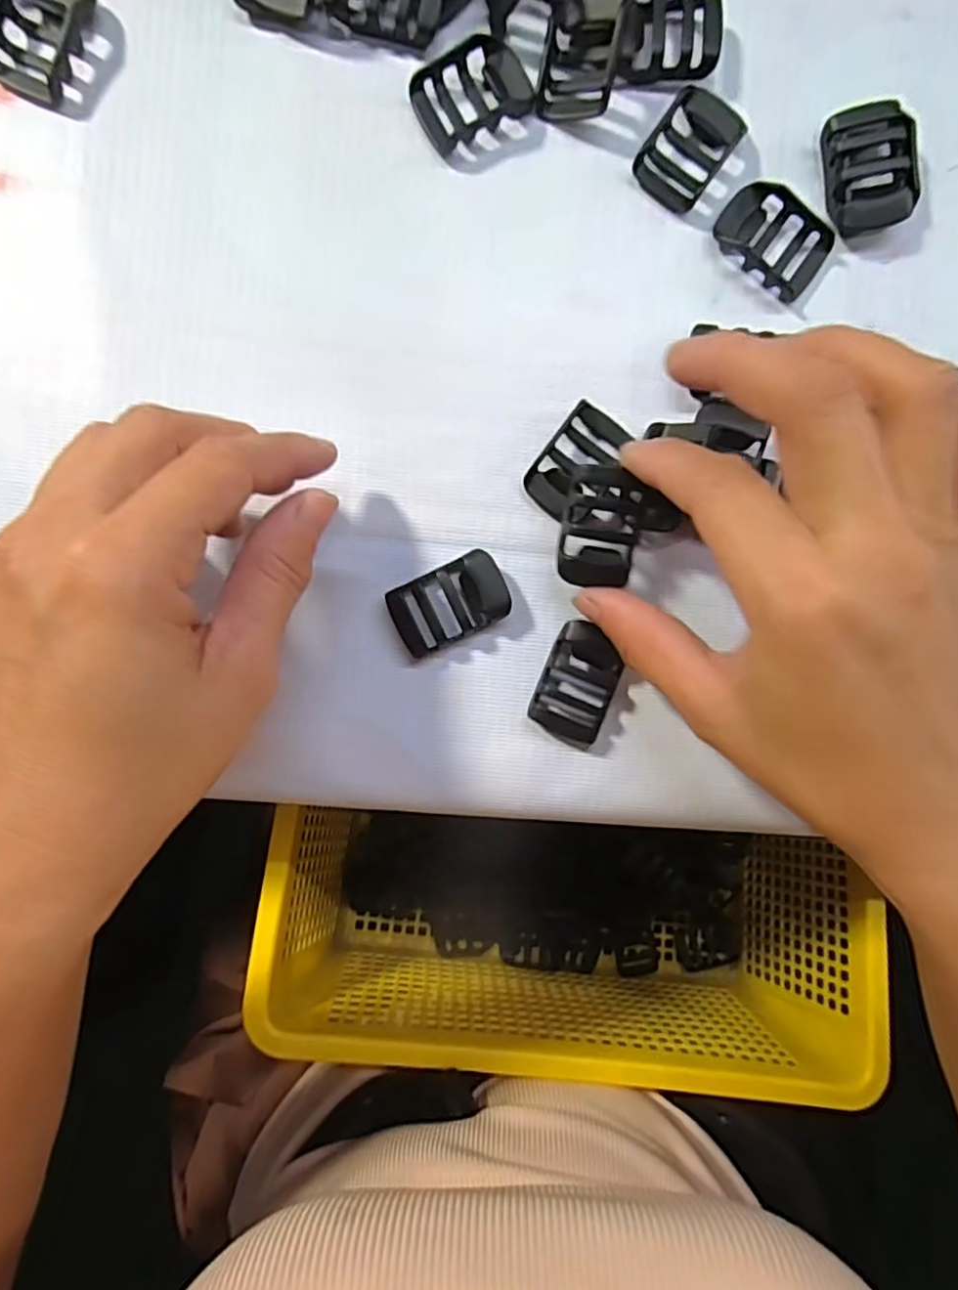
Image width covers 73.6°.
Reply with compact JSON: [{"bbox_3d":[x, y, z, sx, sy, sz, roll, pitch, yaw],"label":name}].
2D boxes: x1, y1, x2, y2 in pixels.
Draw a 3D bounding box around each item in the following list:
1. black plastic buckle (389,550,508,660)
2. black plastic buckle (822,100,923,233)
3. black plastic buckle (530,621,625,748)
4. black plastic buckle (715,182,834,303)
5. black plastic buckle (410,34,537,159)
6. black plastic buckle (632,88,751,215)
[{"bbox_3d":[-0.010,-0.014,0.214,0.039,0.009,0.024,-26,91,-2],"label":"black plastic buckle"},{"bbox_3d":[0.133,-0.161,0.217,0.028,0.011,0.036,-11,91,-2],"label":"black plastic buckle"},{"bbox_3d":[0.034,0.014,0.217,0.025,0.007,0.039,22,89,-2],"label":"black plastic buckle"},{"bbox_3d":[0.101,-0.140,0.219,0.039,0.006,0.026,37,89,-2],"label":"black plastic buckle"},{"bbox_3d":[-0.003,-0.185,0.215,0.038,0.007,0.027,-29,91,-2],"label":"black plastic buckle"},{"bbox_3d":[0.072,-0.170,0.218,0.025,0.007,0.040,37,89,-2],"label":"black plastic buckle"}]

